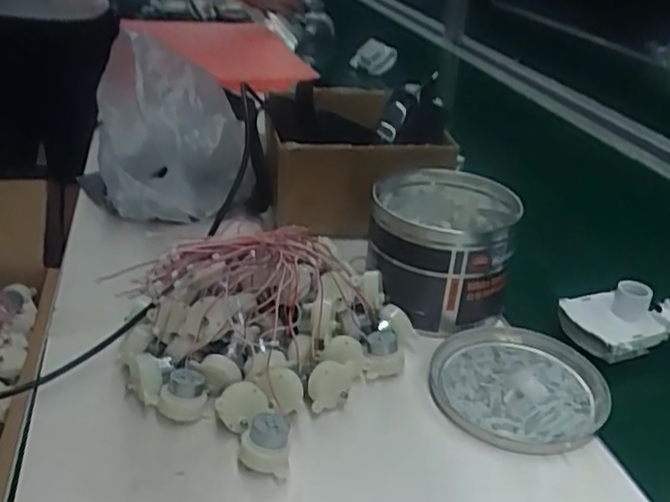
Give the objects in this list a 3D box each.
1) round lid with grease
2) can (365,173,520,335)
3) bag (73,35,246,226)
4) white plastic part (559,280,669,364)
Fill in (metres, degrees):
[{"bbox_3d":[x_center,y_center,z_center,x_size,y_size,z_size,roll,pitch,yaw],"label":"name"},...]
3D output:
[{"bbox_3d":[0.143,0.105,0.504,0.130,0.019,0.129,3,28,-2],"label":"round lid with grease"},{"bbox_3d":[0.094,-0.001,0.595,0.121,0.112,0.138,5,28,2],"label":"can"},{"bbox_3d":[-0.180,-0.129,0.697,0.168,0.166,0.191,-9,31,-22],"label":"bag"},{"bbox_3d":[0.251,0.056,0.560,0.106,0.052,0.066,-5,29,-15],"label":"white plastic part"}]

